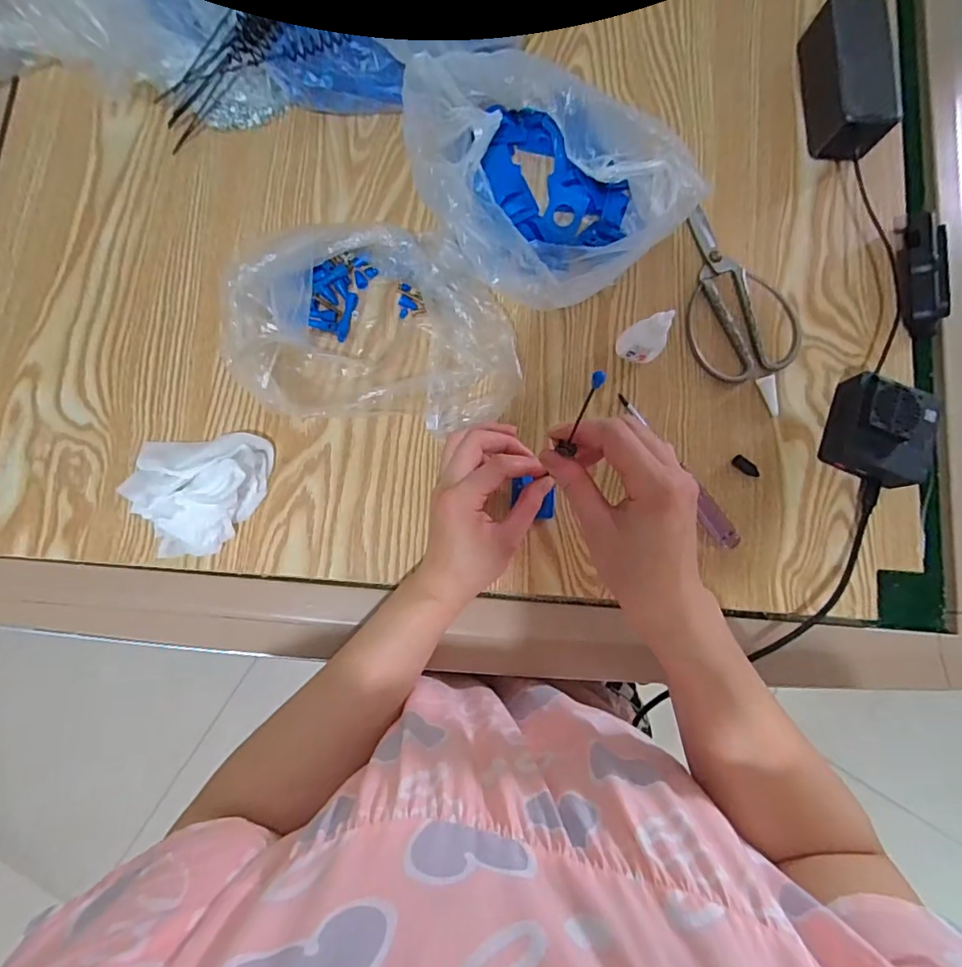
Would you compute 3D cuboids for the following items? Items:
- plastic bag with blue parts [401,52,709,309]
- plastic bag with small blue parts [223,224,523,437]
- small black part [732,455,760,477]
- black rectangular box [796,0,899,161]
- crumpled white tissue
[{"bbox_3d":[0.039,-0.233,0.426,0.146,0.096,0.203,-44,87,-9],"label":"plastic bag with blue parts"},{"bbox_3d":[-0.073,-0.125,0.413,0.211,0.075,0.157,8,81,-3],"label":"plastic bag with small blue parts"},{"bbox_3d":[0.223,-0.014,0.454,0.025,0.004,0.011,38,81,2],"label":"small black part"},{"bbox_3d":[0.334,-0.361,0.491,0.059,0.054,0.144,2,82,-4],"label":"black rectangular box"},{"bbox_3d":[-0.210,0.007,0.402,0.103,0.036,0.089,-8,83,-6],"label":"crumpled white tissue"}]

